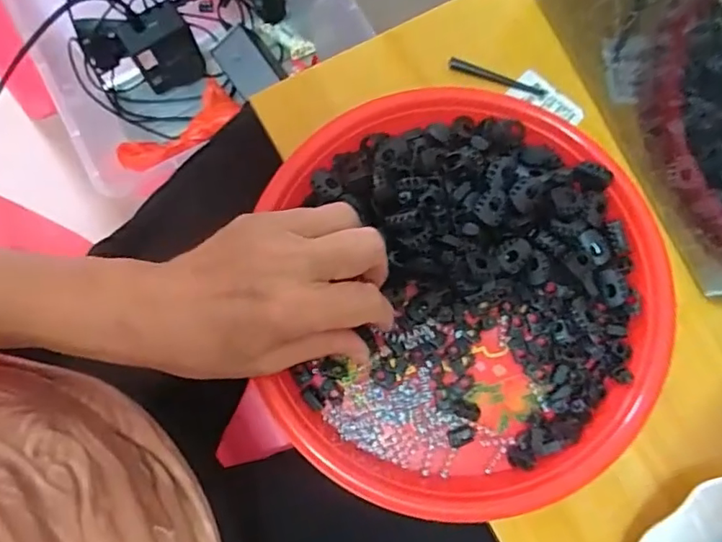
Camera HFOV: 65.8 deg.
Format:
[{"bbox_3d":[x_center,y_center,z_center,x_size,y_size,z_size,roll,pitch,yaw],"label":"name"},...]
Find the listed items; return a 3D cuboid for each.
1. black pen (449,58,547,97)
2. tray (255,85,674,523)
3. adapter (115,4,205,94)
[{"bbox_3d":[0.091,-0.128,0.369,0.066,0.008,0.008,16,78,2],"label":"black pen"},{"bbox_3d":[0.065,0.010,0.321,0.219,0.035,0.236,0,78,-1],"label":"tray"},{"bbox_3d":[-0.228,-0.253,0.646,0.074,0.077,0.055,-26,80,-6],"label":"adapter"}]

